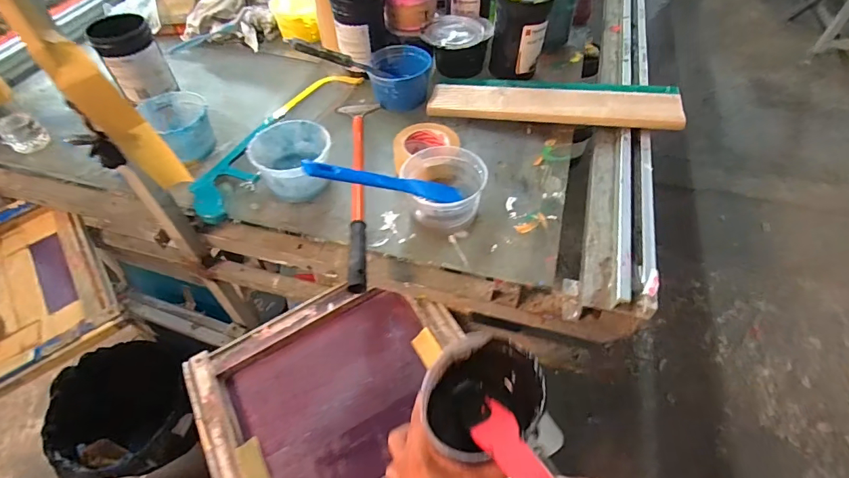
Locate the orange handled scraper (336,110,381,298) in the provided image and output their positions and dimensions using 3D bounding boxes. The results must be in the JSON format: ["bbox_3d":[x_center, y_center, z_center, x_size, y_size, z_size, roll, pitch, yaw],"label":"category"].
[{"bbox_3d":[-0.108,-0.103,0.743,0.068,0.027,0.445,-6,51,-3],"label":"orange handled scraper"}]

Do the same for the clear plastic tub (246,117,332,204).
[{"bbox_3d":[-0.220,-0.132,0.736,0.123,0.084,0.104,-19,53,-13],"label":"clear plastic tub"}]

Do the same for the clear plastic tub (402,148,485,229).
[{"bbox_3d":[0.031,-0.078,0.687,0.122,0.077,0.141,-11,52,-7],"label":"clear plastic tub"}]

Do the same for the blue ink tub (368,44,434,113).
[{"bbox_3d":[-0.046,-0.332,0.880,0.124,0.068,0.131,-1,51,1],"label":"blue ink tub"}]

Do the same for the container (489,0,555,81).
[{"bbox_3d":[0.193,-0.417,0.886,0.103,0.174,0.089,5,52,6],"label":"container"}]

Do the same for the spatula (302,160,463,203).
[{"bbox_3d":[-0.047,-0.079,0.616,0.268,0.017,0.035,5,41,-41],"label":"spatula"}]

